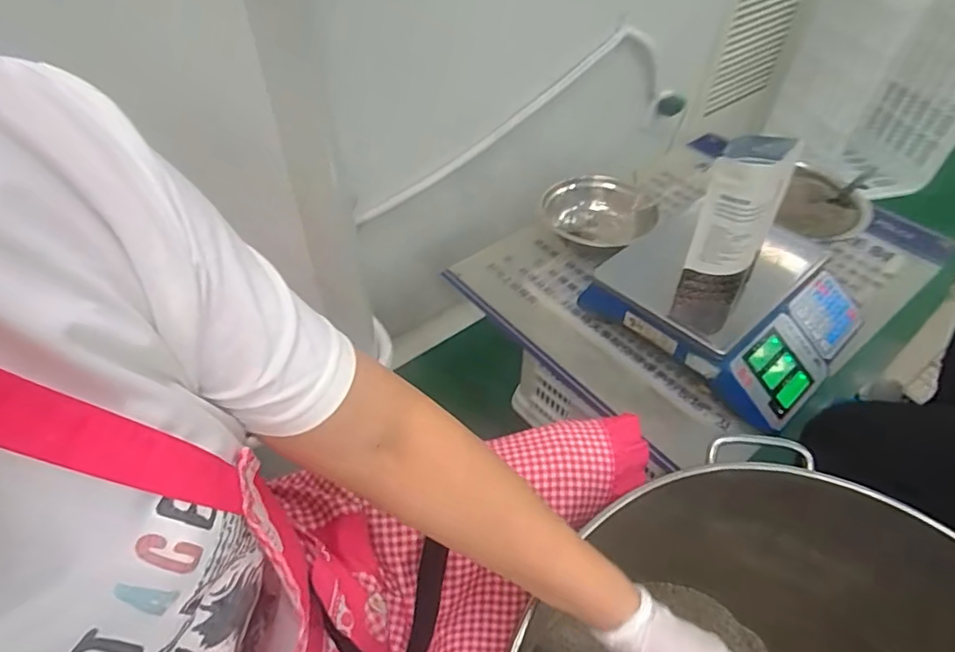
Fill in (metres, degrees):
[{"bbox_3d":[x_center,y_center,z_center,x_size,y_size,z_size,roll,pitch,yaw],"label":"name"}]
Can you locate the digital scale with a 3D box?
[{"bbox_3d":[0.384,-0.032,0.840,0.303,0.115,0.319,-31,54,-27],"label":"digital scale"}]

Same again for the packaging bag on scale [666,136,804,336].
[{"bbox_3d":[0.318,-0.109,0.702,0.088,0.246,0.093,25,51,21],"label":"packaging bag on scale"}]

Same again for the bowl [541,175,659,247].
[{"bbox_3d":[0.229,-0.203,1.023,0.193,0.069,0.195,1,46,-1],"label":"bowl"}]

